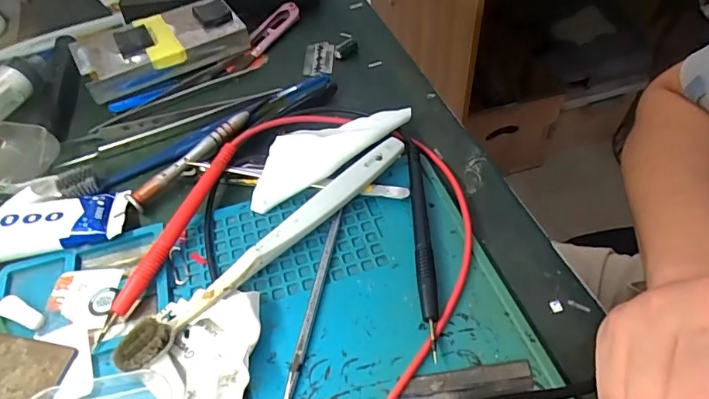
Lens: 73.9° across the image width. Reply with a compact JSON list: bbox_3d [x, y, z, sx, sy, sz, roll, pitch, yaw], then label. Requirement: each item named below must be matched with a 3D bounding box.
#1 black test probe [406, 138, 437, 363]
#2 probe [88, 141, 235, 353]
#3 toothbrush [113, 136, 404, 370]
[{"bbox_3d":[0.035,0.016,0.252,0.008,0.009,0.134,-1,50,3],"label":"black test probe"},{"bbox_3d":[-0.098,0.017,0.256,0.011,0.016,0.124,13,52,15],"label":"probe"},{"bbox_3d":[-0.039,0.022,0.248,0.016,0.017,0.180,36,61,29],"label":"toothbrush"}]

